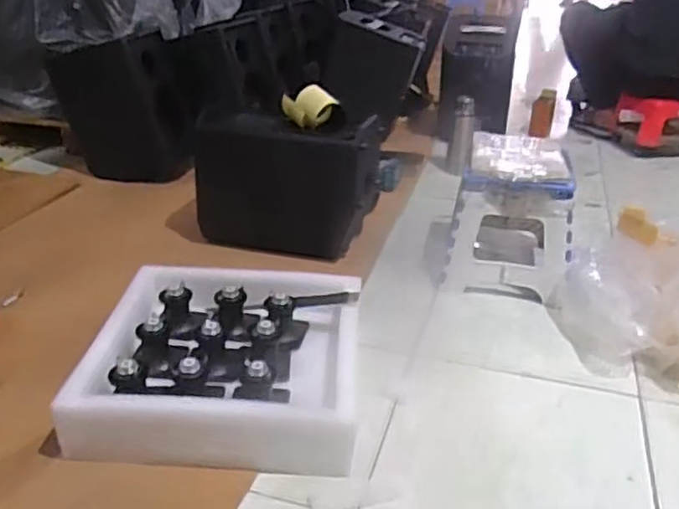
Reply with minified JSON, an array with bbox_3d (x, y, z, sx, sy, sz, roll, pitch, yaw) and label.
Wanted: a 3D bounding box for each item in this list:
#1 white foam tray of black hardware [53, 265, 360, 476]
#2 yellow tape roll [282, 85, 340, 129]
[{"bbox_3d":[-0.182,0.168,1.105,0.412,0.105,0.429,3,30,1],"label":"white foam tray of black hardware"},{"bbox_3d":[-0.066,-0.339,1.510,0.119,0.071,0.119,-4,30,-10],"label":"yellow tape roll"}]

